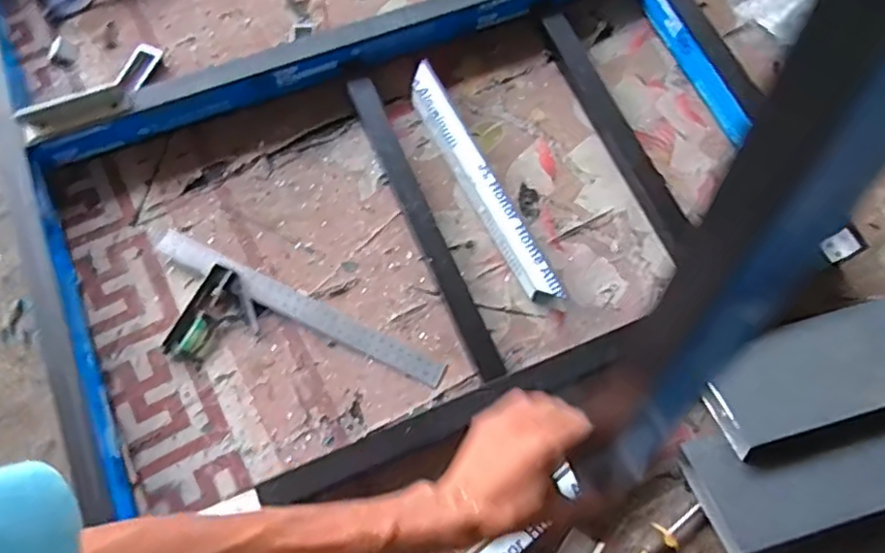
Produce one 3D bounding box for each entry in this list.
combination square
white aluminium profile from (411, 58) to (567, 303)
[{"bbox_3d":[-0.152,0.059,0.615,0.296,0.012,0.100,24,71,7],"label":"combination square"},{"bbox_3d":[0.036,-0.090,0.661,0.032,0.040,0.272,-25,73,-10],"label":"white aluminium profile"}]

